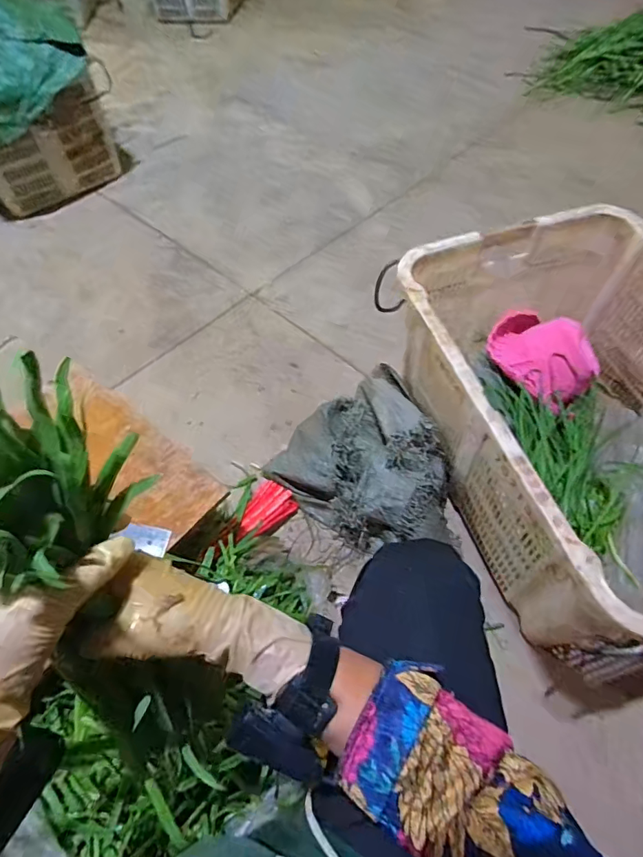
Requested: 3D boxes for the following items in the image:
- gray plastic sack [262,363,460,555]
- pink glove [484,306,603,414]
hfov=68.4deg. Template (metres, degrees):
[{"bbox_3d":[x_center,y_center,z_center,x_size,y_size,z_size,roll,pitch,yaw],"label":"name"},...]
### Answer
[{"bbox_3d":[0.067,0.048,0.957,0.353,0.190,0.352,-6,57,-1],"label":"gray plastic sack"},{"bbox_3d":[0.450,-0.149,0.963,0.210,0.079,0.250,31,63,19],"label":"pink glove"}]

